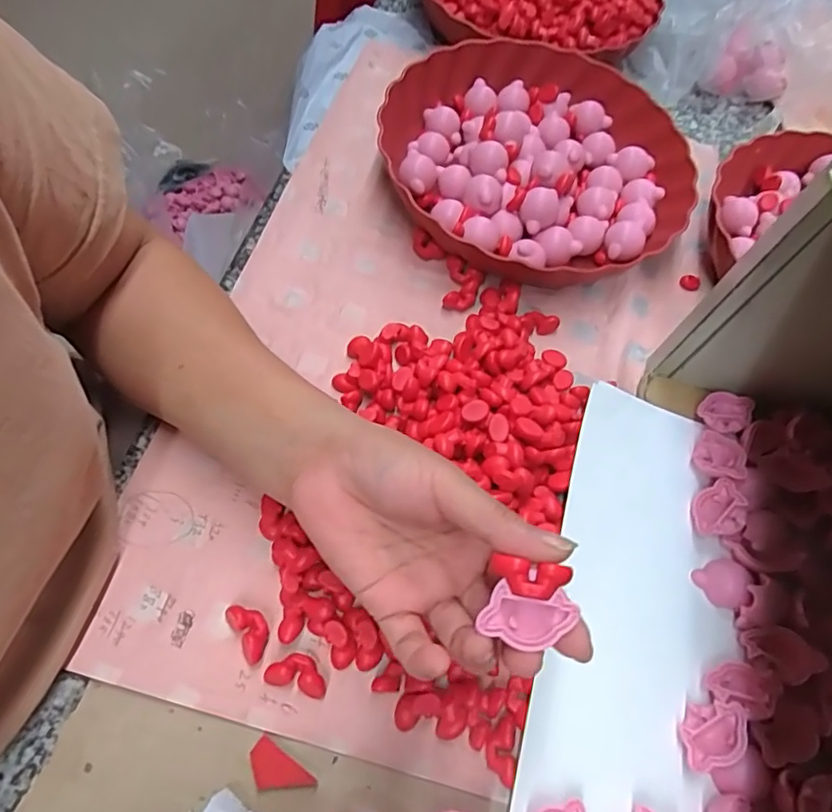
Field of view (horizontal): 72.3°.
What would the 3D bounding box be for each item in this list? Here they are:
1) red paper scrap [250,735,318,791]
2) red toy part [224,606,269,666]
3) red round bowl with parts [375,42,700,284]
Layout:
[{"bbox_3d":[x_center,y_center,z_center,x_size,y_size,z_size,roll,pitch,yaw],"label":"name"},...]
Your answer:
[{"bbox_3d":[-0.067,0.179,0.277,0.033,0.004,0.018,33,68,11],"label":"red paper scrap"},{"bbox_3d":[-0.087,0.118,0.300,0.017,0.009,0.031,-29,70,-20],"label":"red toy part"},{"bbox_3d":[0.098,-0.198,0.454,0.243,0.041,0.237,3,63,-6],"label":"red round bowl with parts"}]

